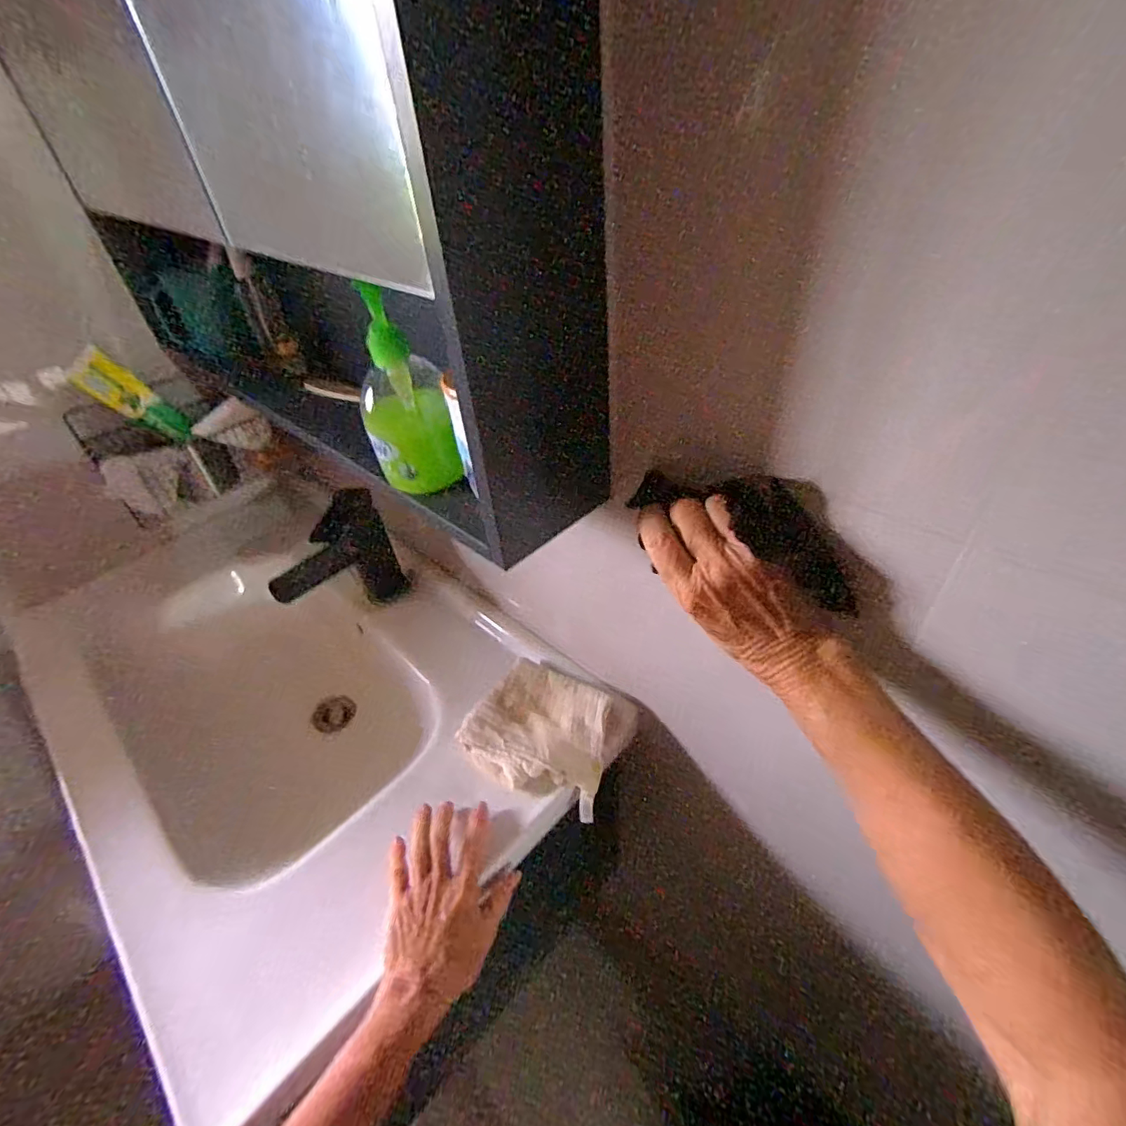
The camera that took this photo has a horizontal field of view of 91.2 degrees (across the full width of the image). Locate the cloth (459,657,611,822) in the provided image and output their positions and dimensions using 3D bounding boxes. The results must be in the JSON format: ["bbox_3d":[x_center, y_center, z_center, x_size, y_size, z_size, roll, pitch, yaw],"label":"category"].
[{"bbox_3d":[-0.020,0.181,0.591,0.151,0.045,0.129,19,47,24],"label":"cloth"}]

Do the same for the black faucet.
[{"bbox_3d":[-0.303,0.008,0.745,0.158,0.178,0.054,-27,47,-23],"label":"black faucet"}]

